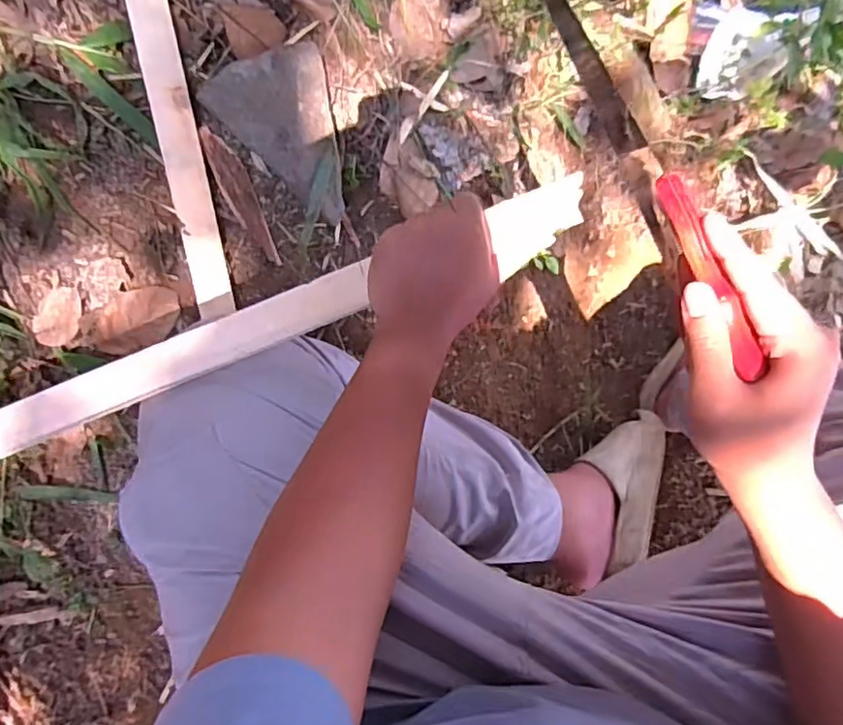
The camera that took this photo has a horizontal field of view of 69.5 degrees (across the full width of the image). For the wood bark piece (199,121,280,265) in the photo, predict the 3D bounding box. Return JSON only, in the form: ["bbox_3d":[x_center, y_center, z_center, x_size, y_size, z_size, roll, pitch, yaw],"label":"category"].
[{"bbox_3d":[-0.193,-0.177,0.656,0.029,0.017,0.150,-25,111,-1],"label":"wood bark piece"}]

